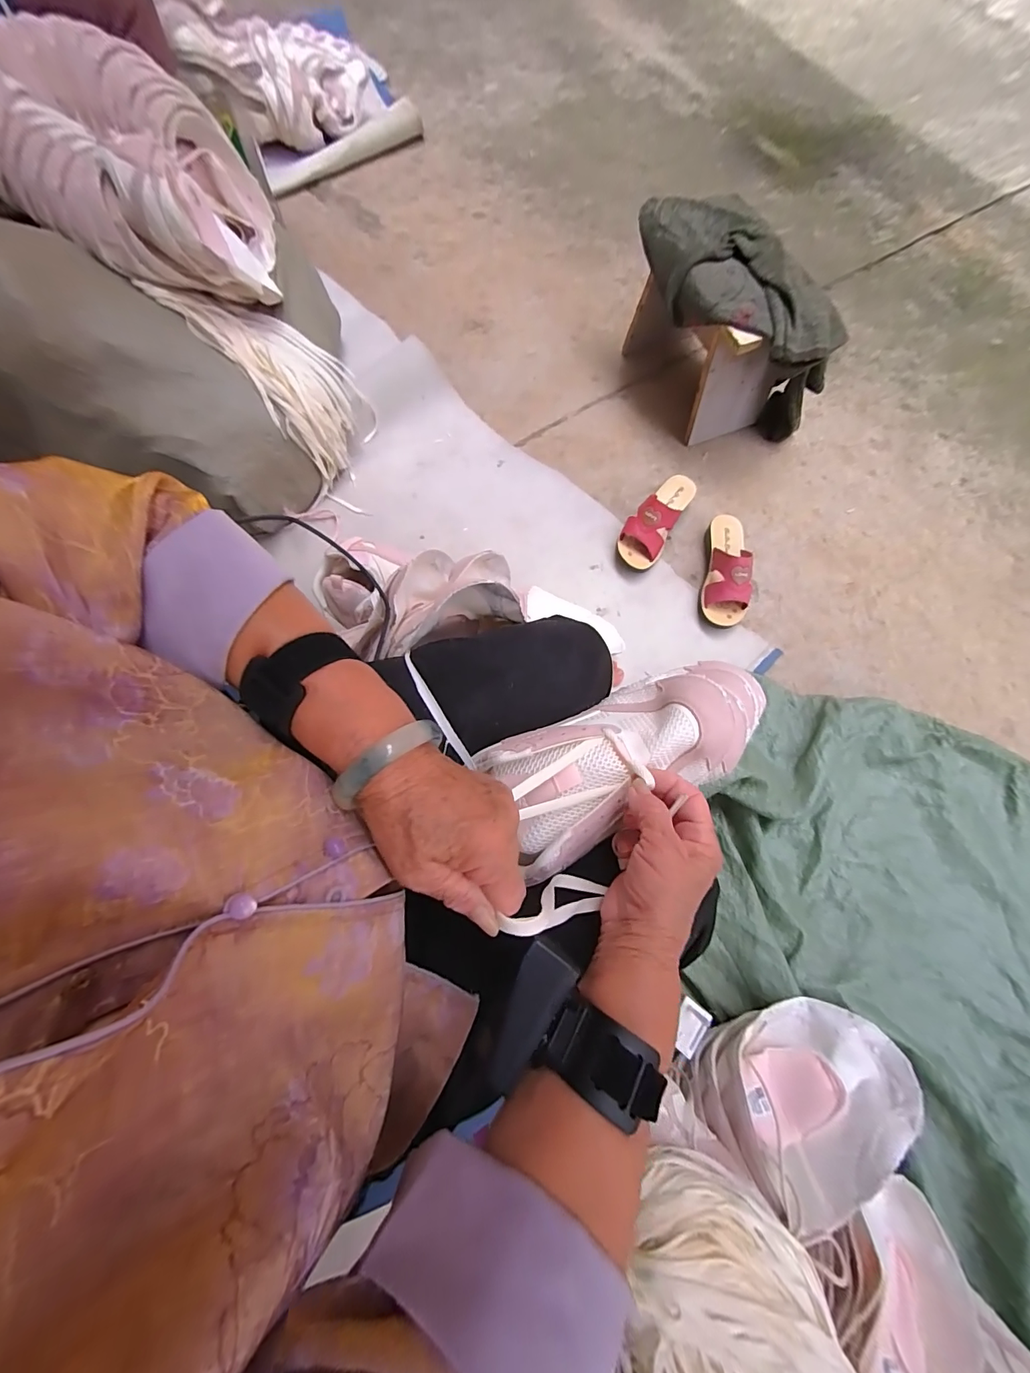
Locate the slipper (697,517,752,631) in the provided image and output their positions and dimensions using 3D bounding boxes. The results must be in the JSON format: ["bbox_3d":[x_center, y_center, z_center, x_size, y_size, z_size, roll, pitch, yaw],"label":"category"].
[{"bbox_3d":[0.400,-0.222,0.815,0.080,0.080,0.222,11,76,3],"label":"slipper"}]

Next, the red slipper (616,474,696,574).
[{"bbox_3d":[0.273,-0.328,0.847,0.081,0.079,0.217,31,77,8],"label":"red slipper"}]

